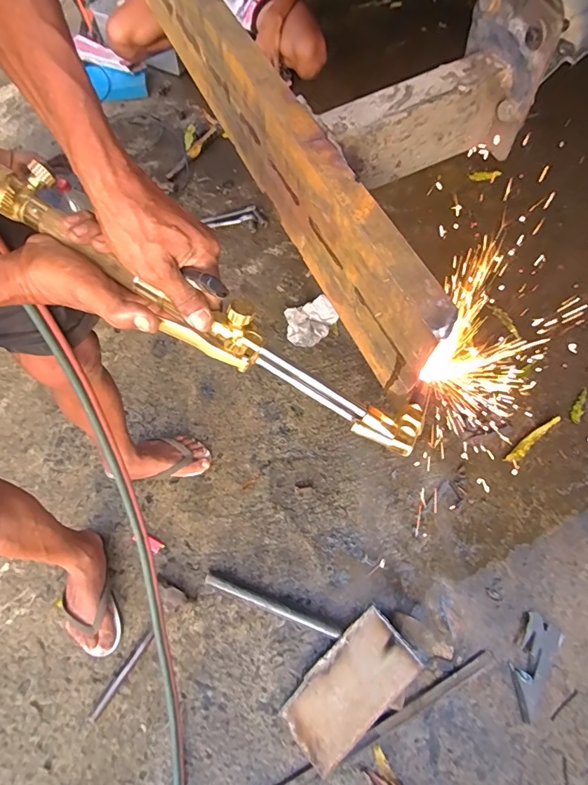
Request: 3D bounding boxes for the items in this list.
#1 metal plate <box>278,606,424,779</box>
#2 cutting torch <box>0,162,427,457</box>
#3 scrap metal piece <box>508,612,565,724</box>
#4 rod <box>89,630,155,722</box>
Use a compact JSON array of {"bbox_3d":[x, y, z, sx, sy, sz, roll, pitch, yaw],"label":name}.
[{"bbox_3d":[0.104,0.555,0.828,0.267,0.015,0.135,-44,60,-6],"label":"metal plate"},{"bbox_3d":[-0.098,-0.089,0.374,0.482,0.066,0.059,32,66,1],"label":"cutting torch"},{"bbox_3d":[0.471,0.540,0.871,0.069,0.016,0.181,32,69,14],"label":"scrap metal piece"},{"bbox_3d":[-0.345,0.568,0.888,0.017,0.011,0.182,30,69,13],"label":"rod"}]

